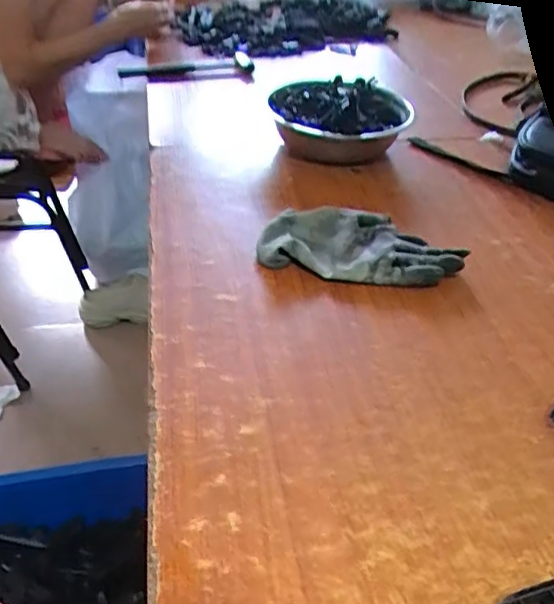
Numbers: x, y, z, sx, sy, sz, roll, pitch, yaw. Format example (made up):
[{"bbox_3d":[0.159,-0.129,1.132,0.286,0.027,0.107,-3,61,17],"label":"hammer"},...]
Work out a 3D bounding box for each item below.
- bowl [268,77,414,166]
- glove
[{"bbox_3d":[0.090,-0.253,0.833,0.182,0.085,0.186,1,38,-1],"label":"bowl"},{"bbox_3d":[0.084,-0.058,0.620,0.200,0.034,0.102,0,38,-3],"label":"glove"}]

